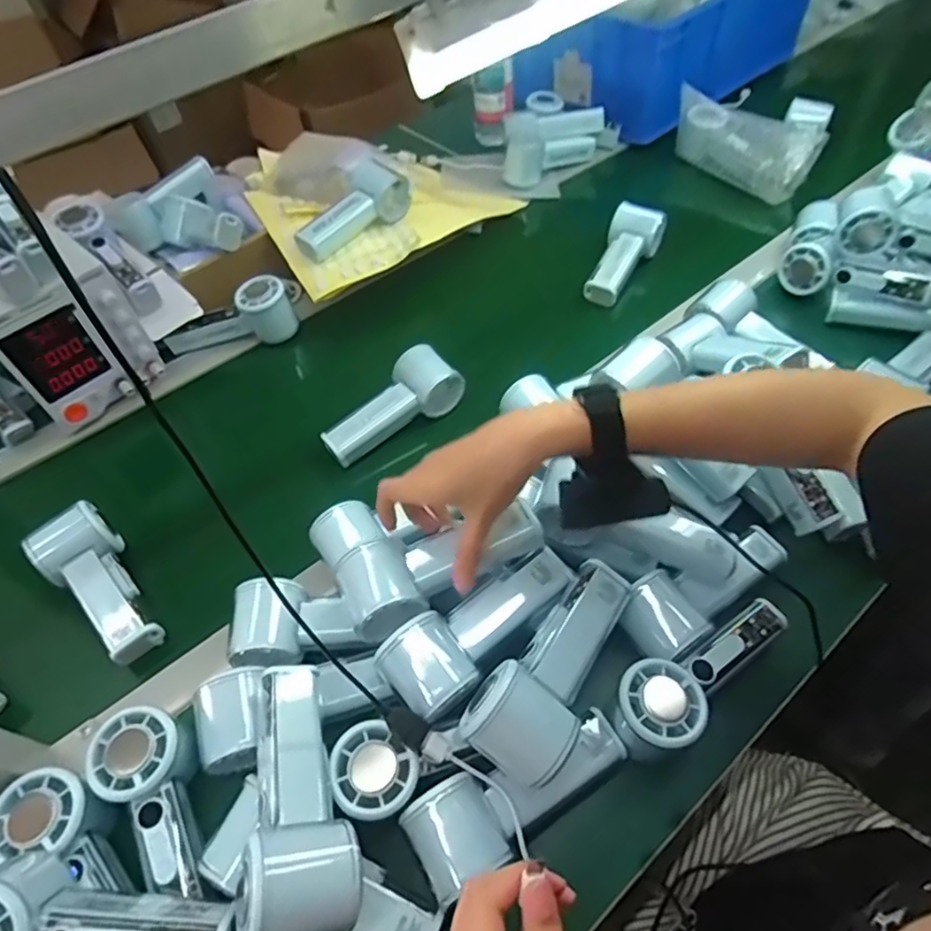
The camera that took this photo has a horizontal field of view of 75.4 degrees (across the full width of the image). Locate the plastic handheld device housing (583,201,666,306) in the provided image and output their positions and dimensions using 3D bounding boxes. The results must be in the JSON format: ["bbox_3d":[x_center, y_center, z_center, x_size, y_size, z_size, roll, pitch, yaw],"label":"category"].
[{"bbox_3d":[0.195,-0.259,0.737,0.060,0.055,0.126,19,57,18],"label":"plastic handheld device housing"}]

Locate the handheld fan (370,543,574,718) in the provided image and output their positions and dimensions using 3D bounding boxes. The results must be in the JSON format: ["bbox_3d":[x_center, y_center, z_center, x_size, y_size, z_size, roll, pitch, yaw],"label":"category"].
[{"bbox_3d":[0.010,0.116,0.441,0.149,0.045,0.060,-39,60,-22],"label":"handheld fan"}]

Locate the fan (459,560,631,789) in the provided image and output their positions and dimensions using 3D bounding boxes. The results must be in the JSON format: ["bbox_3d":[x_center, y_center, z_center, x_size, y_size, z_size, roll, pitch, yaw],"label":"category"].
[{"bbox_3d":[0.058,0.138,0.411,0.063,0.051,0.147,37,60,9],"label":"fan"}]

